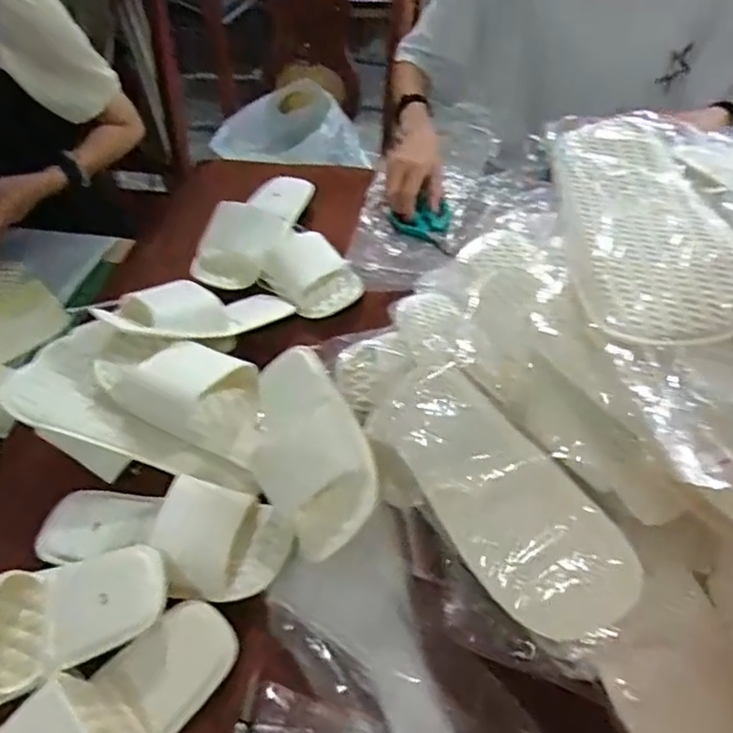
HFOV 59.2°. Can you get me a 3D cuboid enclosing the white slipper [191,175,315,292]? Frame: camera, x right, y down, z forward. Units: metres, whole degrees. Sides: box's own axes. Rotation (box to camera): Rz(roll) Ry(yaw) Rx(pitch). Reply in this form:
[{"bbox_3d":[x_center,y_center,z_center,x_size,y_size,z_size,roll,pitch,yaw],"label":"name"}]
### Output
[{"bbox_3d":[-0.163,-0.190,0.909,0.093,0.068,0.247,16,52,16],"label":"white slipper"}]

